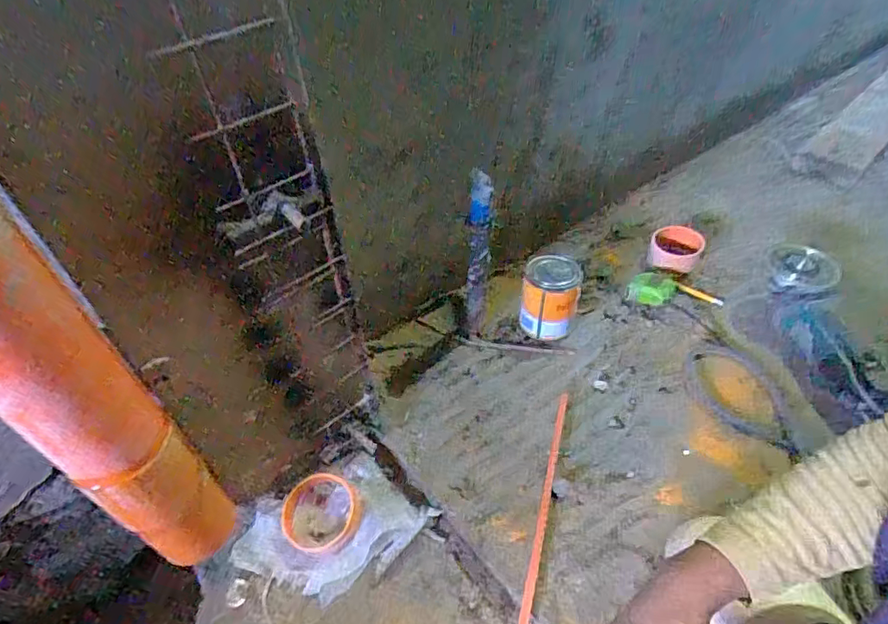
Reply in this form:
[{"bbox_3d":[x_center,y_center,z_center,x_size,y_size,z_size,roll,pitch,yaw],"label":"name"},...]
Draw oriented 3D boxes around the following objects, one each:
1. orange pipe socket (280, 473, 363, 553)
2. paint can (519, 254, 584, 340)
[{"bbox_3d":[-0.146,0.238,0.624,0.092,0.020,0.086,-2,46,2],"label":"orange pipe socket"},{"bbox_3d":[0.160,-0.024,0.792,0.083,0.108,0.090,7,47,10],"label":"paint can"}]

